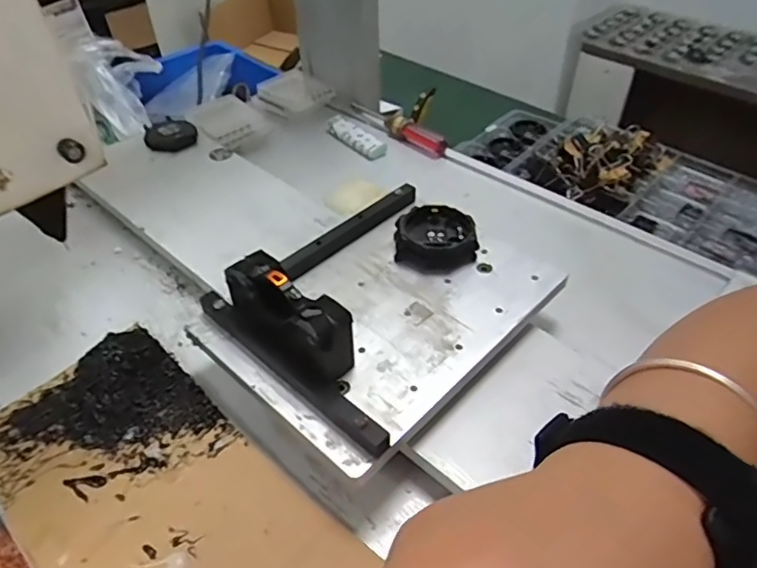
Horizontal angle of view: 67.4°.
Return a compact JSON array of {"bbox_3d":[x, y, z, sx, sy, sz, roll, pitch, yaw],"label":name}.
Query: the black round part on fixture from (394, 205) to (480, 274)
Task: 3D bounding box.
[{"bbox_3d":[0.039,-0.031,0.386,0.053,0.019,0.048,4,43,4],"label":"black round part on fixture"}]

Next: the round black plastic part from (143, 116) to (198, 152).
[{"bbox_3d":[-0.196,-0.142,0.536,0.047,0.011,0.048,0,43,0],"label":"round black plastic part"}]

